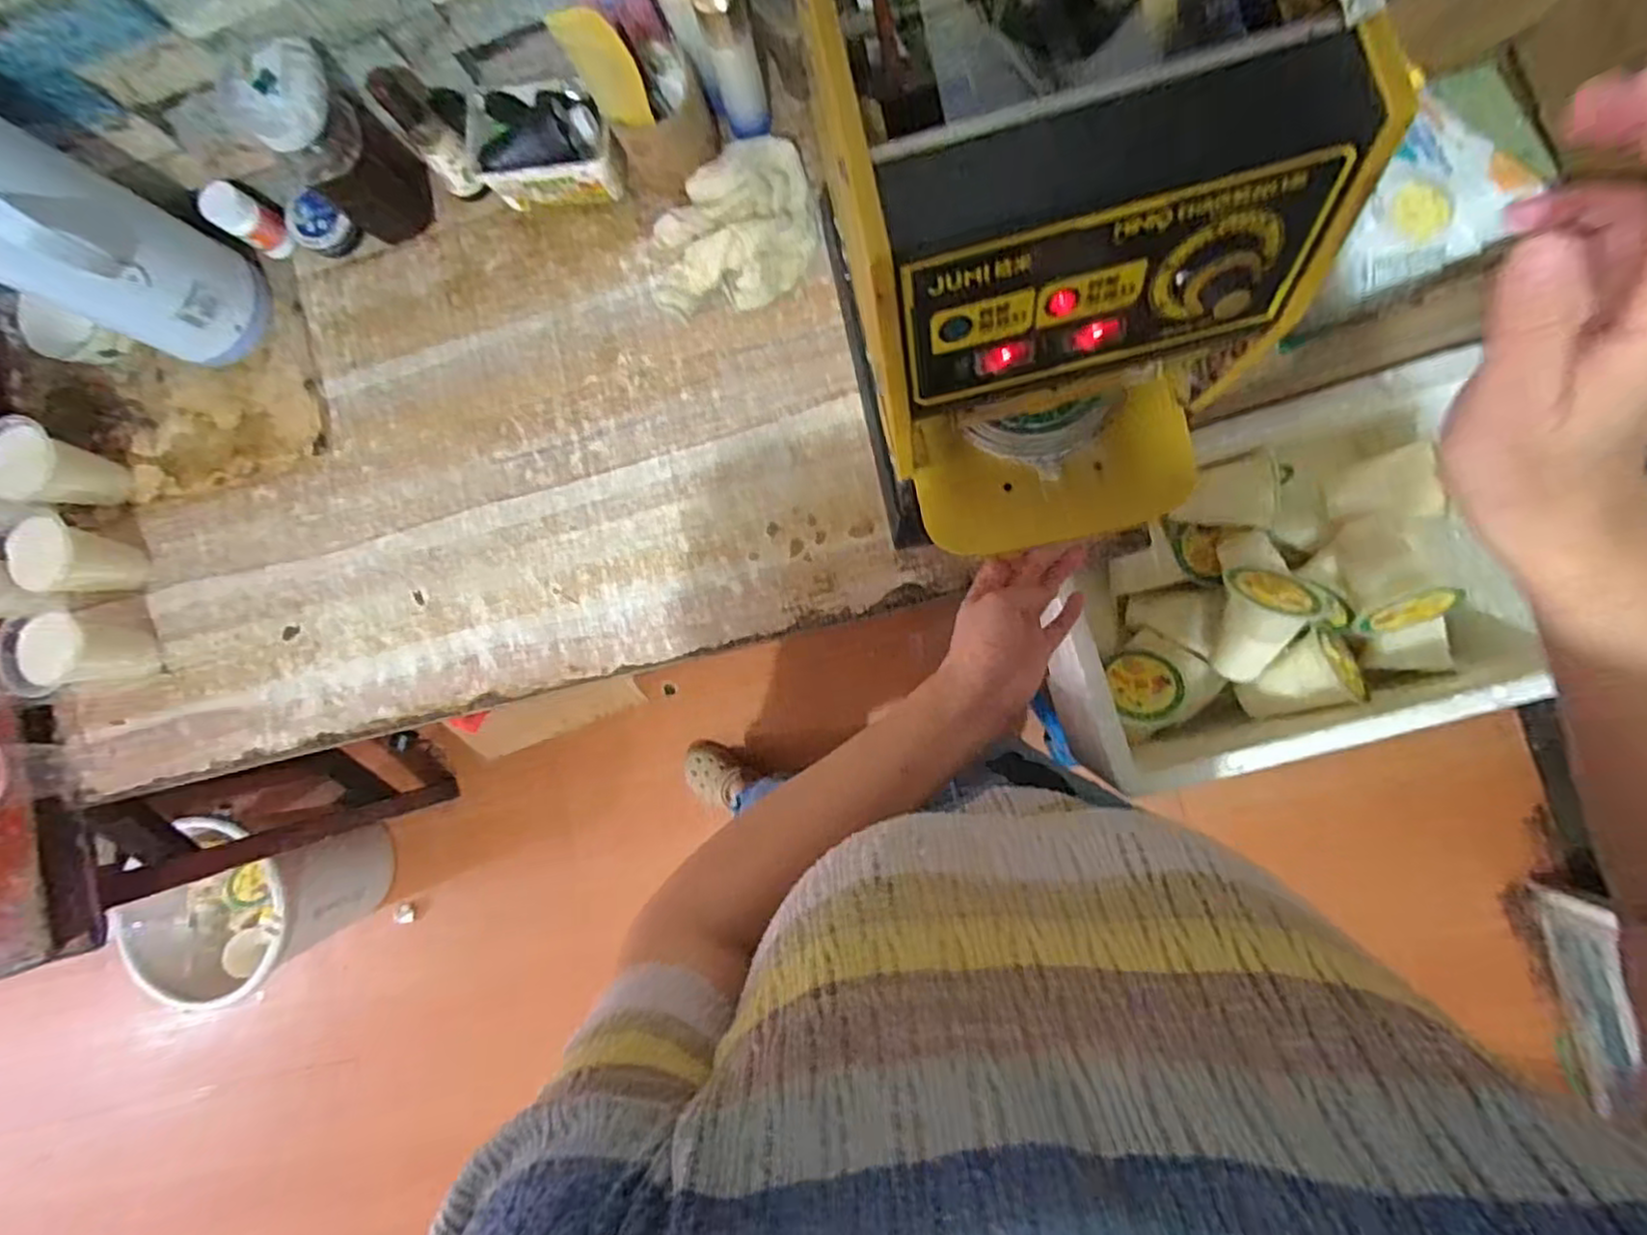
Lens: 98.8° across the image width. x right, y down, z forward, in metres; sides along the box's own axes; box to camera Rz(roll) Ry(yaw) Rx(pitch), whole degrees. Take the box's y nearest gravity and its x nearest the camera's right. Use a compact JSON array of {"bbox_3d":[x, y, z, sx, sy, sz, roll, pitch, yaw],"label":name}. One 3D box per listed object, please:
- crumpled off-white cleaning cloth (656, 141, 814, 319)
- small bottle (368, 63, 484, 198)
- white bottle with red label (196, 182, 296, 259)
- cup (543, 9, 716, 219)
[{"bbox_3d":[-0.095,-0.380,0.691,0.170,0.052,0.149,-14,85,7],"label":"crumpled off-white cleaning cloth"},{"bbox_3d":[-0.382,-0.467,0.687,0.050,0.126,0.037,-26,56,5],"label":"small bottle"},{"bbox_3d":[-0.600,-0.414,0.739,0.043,0.071,0.043,0,87,8],"label":"white bottle with red label"},{"bbox_3d":[-0.162,-0.470,0.630,0.102,0.192,0.085,-29,84,5],"label":"cup"}]

